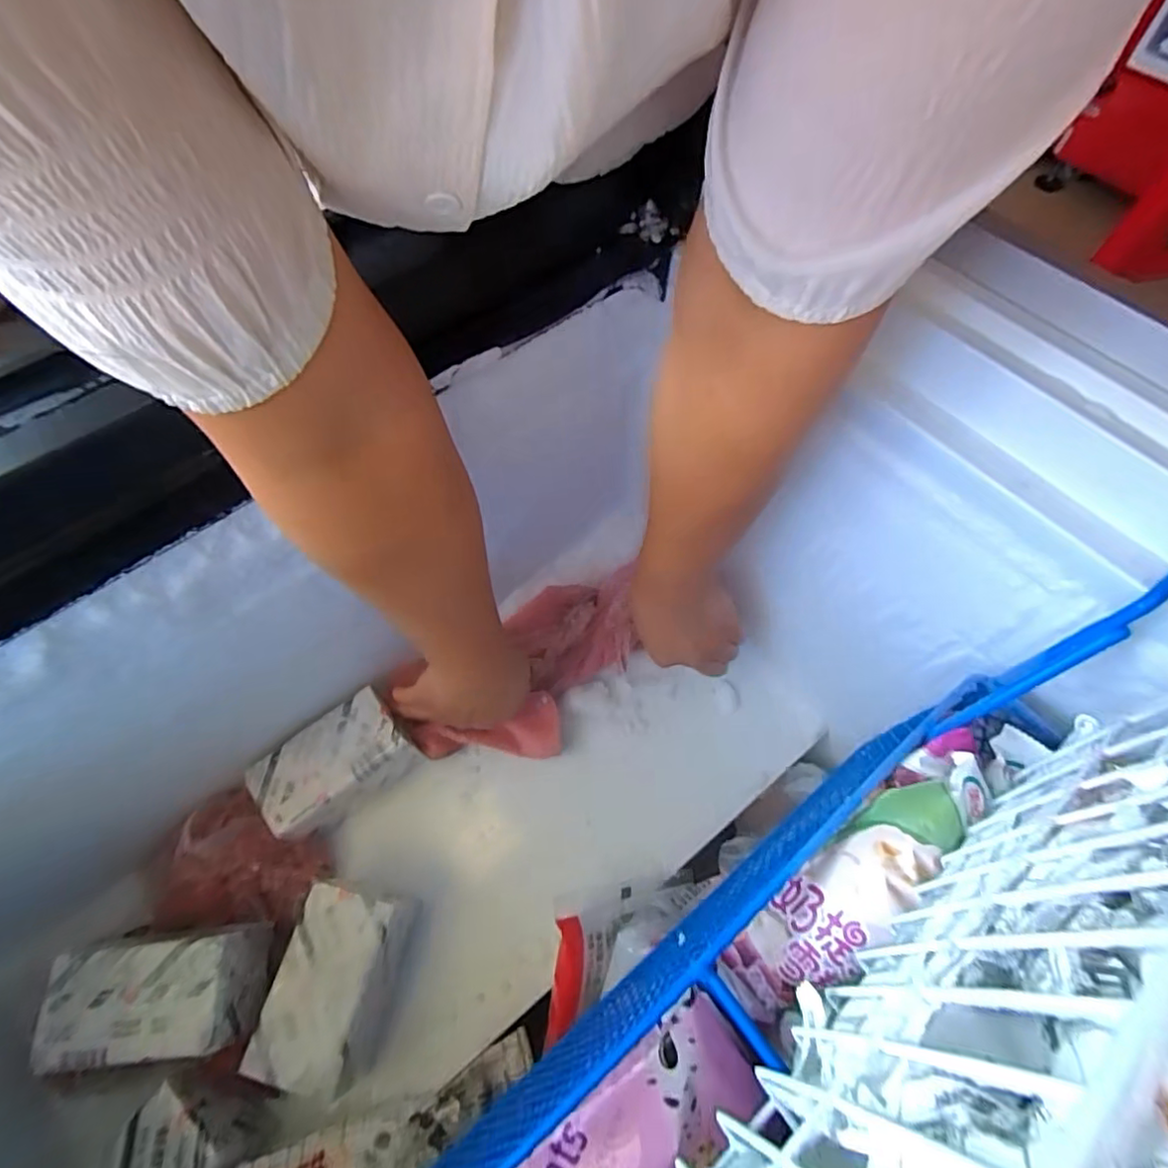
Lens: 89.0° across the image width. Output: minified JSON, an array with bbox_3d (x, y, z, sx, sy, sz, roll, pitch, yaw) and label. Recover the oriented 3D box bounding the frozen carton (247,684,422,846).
[{"bbox_3d":[-0.207,0.154,0.504,0.119,0.054,0.075,-37,67,-15],"label":"frozen carton"}]

